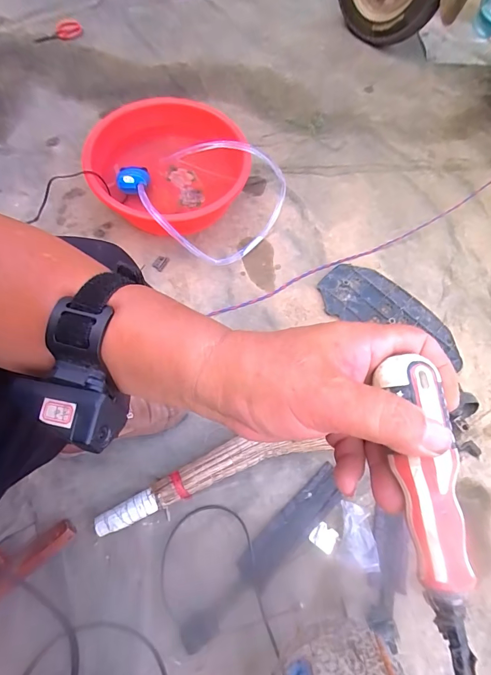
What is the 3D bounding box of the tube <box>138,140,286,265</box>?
[{"bbox_3d":[-0.080,-0.359,0.921,0.323,0.145,0.337,1,67,-1],"label":"tube"}]

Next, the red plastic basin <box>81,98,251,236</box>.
[{"bbox_3d":[-0.193,-0.412,0.939,0.369,0.163,0.390,1,67,-1],"label":"red plastic basin"}]

